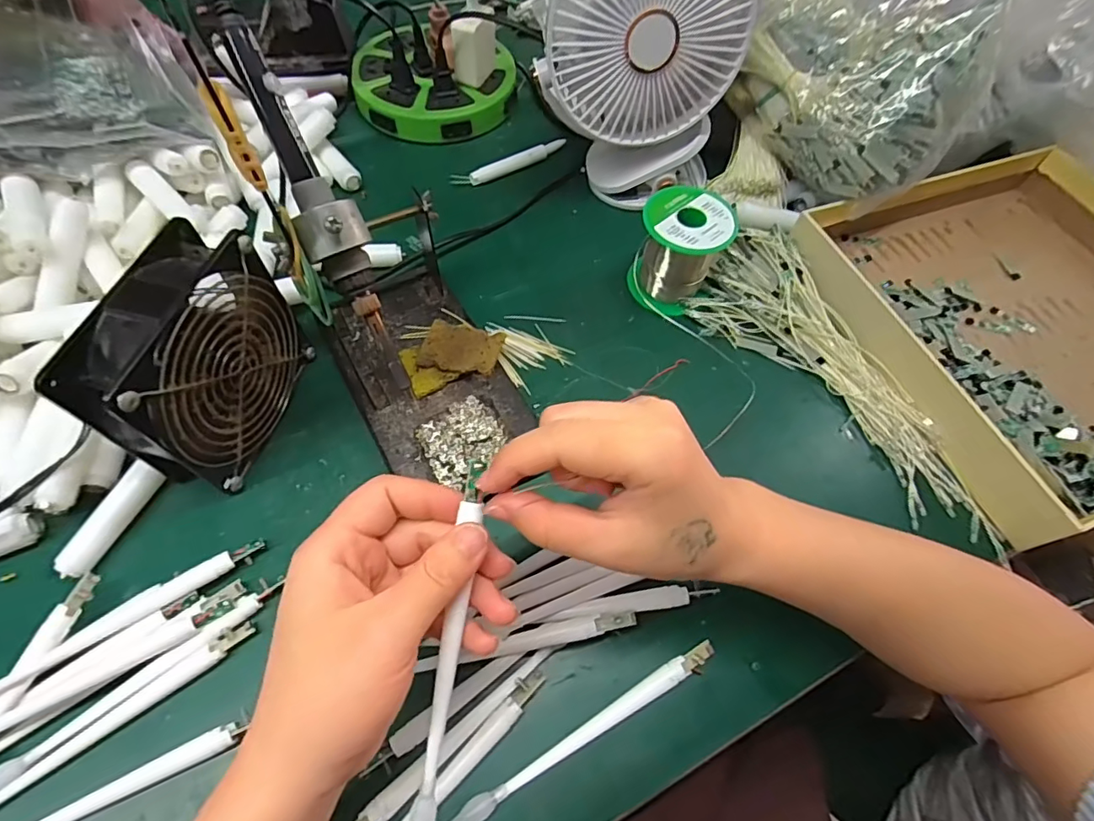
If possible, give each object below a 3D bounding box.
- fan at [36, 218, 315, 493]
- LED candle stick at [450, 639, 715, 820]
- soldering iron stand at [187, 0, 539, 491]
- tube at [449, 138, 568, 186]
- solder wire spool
[{"bbox_3d":[-0.207,-0.025,0.315,0.048,0.113,0.129,13,61,4],"label":"fan"},{"bbox_3d":[0.024,0.171,0.281,0.160,0.008,0.012,-26,66,-17],"label":"LED candle stick"},{"bbox_3d":[-0.083,-0.081,0.310,0.104,0.196,0.184,-21,64,-14],"label":"soldering iron stand"},{"bbox_3d":[-0.032,-0.236,0.499,0.118,0.007,0.013,-30,67,-19],"label":"tube"},{"bbox_3d":[0.104,-0.126,0.407,0.065,0.068,0.067,2,61,-3],"label":"solder wire spool"}]

